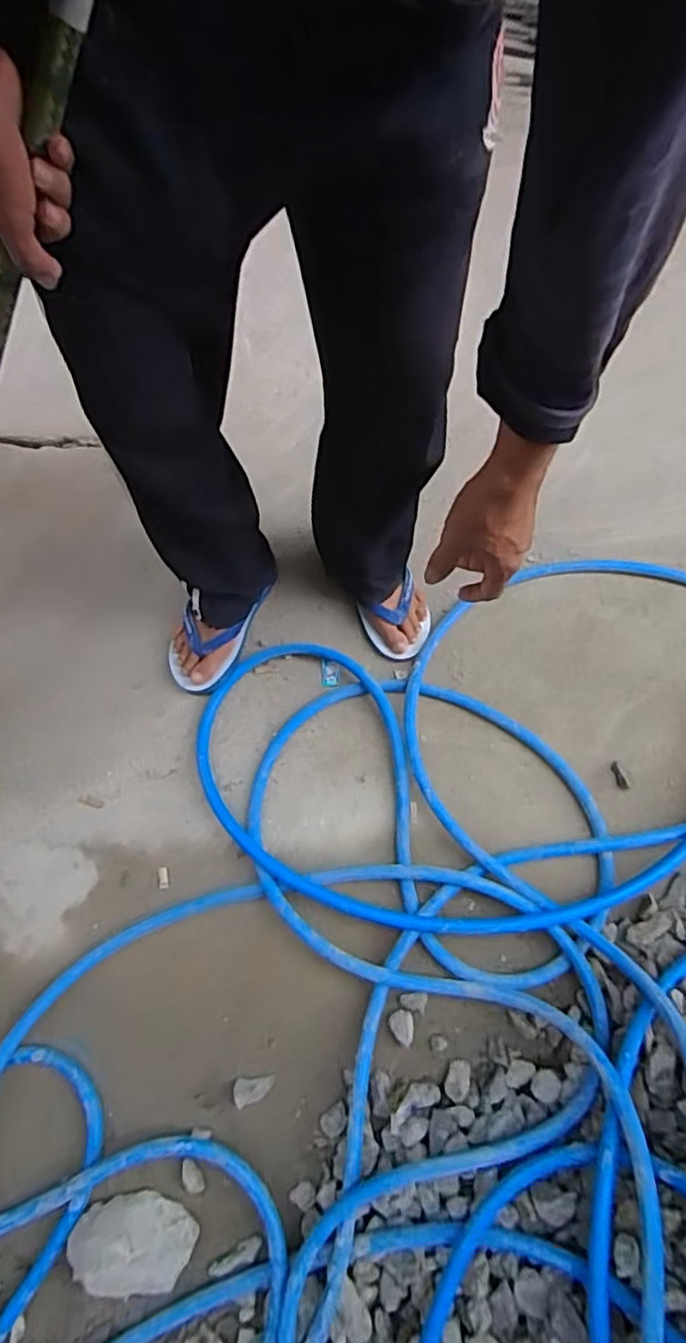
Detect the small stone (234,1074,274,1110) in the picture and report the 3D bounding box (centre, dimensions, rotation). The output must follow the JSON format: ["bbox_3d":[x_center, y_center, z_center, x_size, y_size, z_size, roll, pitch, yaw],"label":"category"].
[{"bbox_3d":[-0.109,0.511,0.778,0.050,0.018,0.029,-4,69,-2],"label":"small stone"}]

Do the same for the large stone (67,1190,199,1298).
[{"bbox_3d":[-0.237,0.640,0.715,0.134,0.048,0.077,-5,69,-2],"label":"large stone"}]

